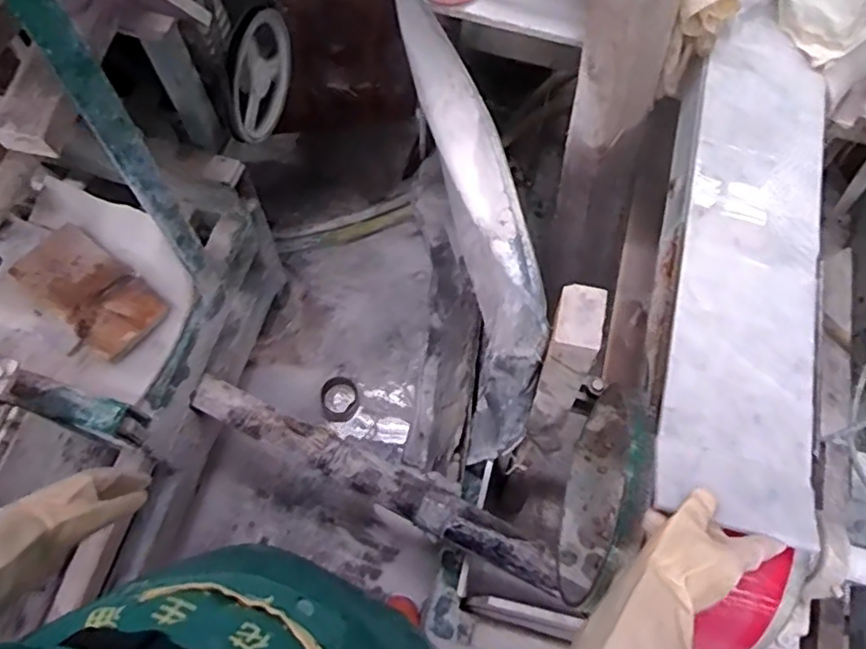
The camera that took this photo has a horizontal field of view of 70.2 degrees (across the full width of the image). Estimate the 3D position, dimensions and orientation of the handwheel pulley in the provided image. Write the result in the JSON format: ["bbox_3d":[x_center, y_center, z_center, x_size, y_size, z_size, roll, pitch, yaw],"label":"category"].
[{"bbox_3d":[-0.284,-0.408,1.008,0.038,0.195,0.192,24,69,8],"label":"handwheel pulley"}]

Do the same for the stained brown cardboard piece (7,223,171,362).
[{"bbox_3d":[-0.561,-0.055,0.996,0.243,0.023,0.133,34,71,11],"label":"stained brown cardboard piece"}]

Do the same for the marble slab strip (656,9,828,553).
[{"bbox_3d":[0.359,-0.095,0.682,0.158,0.026,0.623,14,69,4],"label":"marble slab strip"}]

